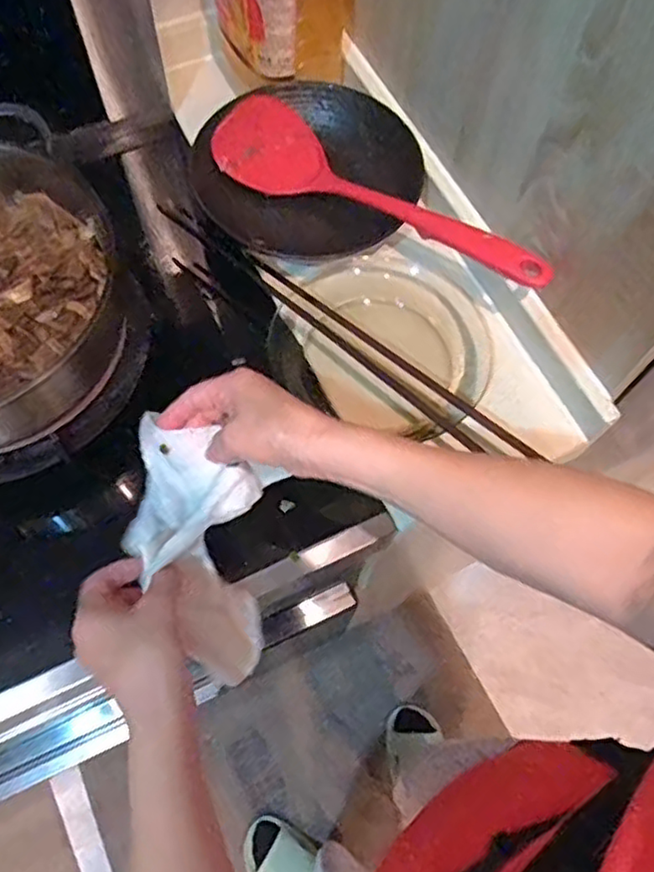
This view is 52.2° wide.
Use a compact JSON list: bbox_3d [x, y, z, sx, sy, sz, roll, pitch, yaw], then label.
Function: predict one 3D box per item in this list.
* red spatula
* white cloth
[{"bbox_3d":[0.049,-0.232,0.623,0.348,0.059,0.079,30,69,11],"label":"red spatula"},{"bbox_3d":[-0.085,0.078,0.492,0.107,0.060,0.188,-15,80,-8],"label":"white cloth"}]

